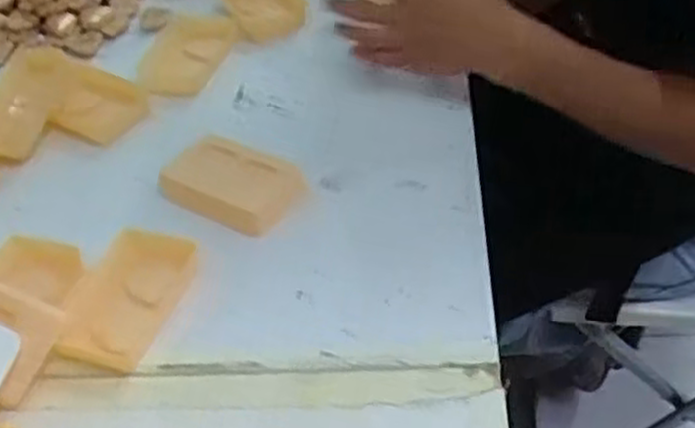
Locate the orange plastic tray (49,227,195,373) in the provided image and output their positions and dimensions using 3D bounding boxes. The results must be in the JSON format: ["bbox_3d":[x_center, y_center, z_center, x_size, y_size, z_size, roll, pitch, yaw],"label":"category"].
[{"bbox_3d":[-0.144,0.054,0.525,0.063,0.018,0.102,6,45,13],"label":"orange plastic tray"}]

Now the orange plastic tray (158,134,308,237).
[{"bbox_3d":[-0.084,-0.025,0.598,0.102,0.020,0.067,20,50,25],"label":"orange plastic tray"}]

